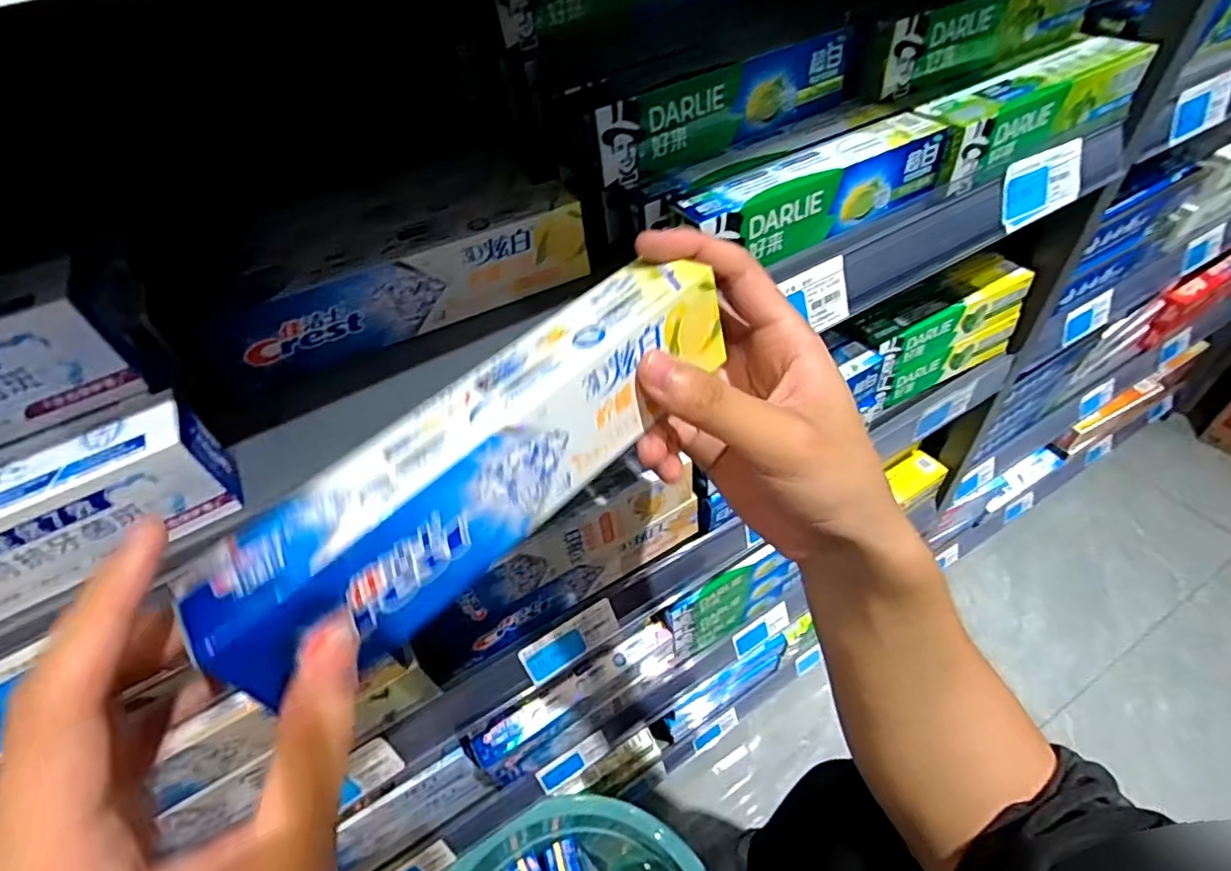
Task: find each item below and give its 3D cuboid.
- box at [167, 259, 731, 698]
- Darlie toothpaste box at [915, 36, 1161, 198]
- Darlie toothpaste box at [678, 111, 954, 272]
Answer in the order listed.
[{"bbox_3d":[-0.044,0.004,0.221,0.206,0.047,0.046,-40,55,-22],"label":"box"},{"bbox_3d":[0.296,-0.232,0.421,0.210,0.047,0.044,-28,50,-18],"label":"Darlie toothpaste box"},{"bbox_3d":[0.122,-0.149,0.364,0.186,0.040,0.042,-27,50,-17],"label":"Darlie toothpaste box"}]

